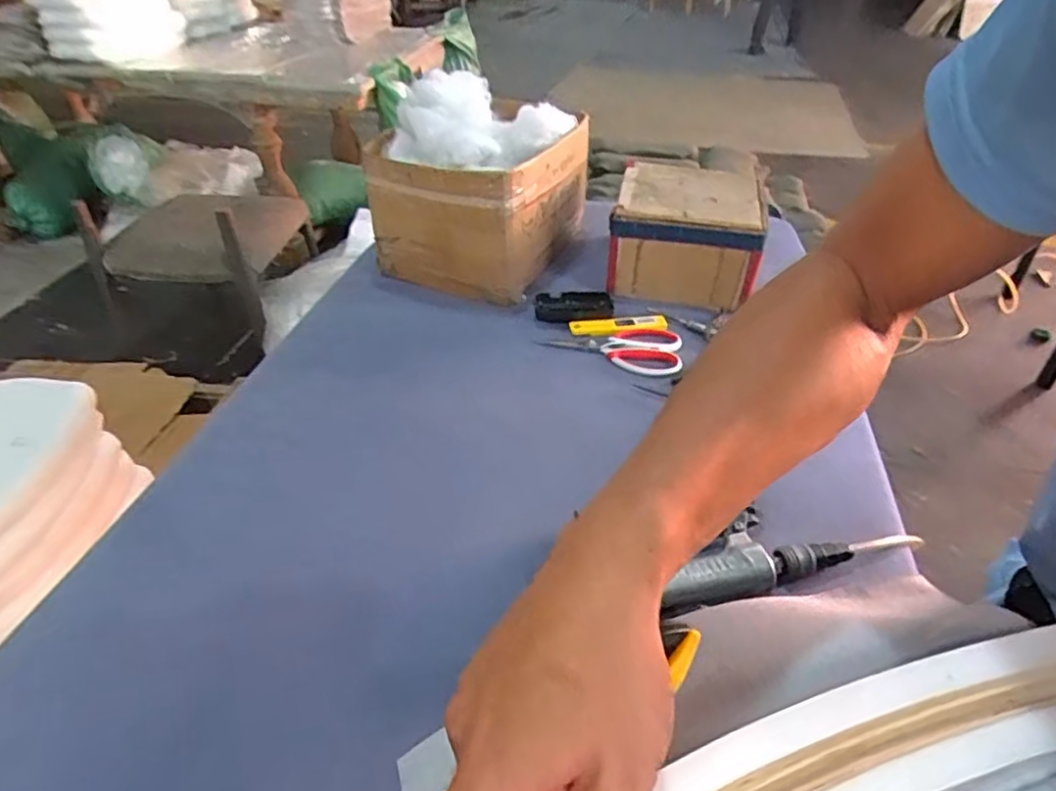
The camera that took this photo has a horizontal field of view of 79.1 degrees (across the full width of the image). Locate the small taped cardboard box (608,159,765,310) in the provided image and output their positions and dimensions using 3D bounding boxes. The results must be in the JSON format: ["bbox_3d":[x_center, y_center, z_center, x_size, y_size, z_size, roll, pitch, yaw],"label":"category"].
[{"bbox_3d":[0.237,-0.240,0.953,0.202,0.131,0.203,10,39,12],"label":"small taped cardboard box"}]

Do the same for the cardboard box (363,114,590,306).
[{"bbox_3d":[-0.065,-0.302,1.004,0.242,0.204,0.279,19,42,23],"label":"cardboard box"}]

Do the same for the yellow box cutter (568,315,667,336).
[{"bbox_3d":[0.123,-0.098,0.871,0.130,0.007,0.028,-4,38,-5],"label":"yellow box cutter"}]

